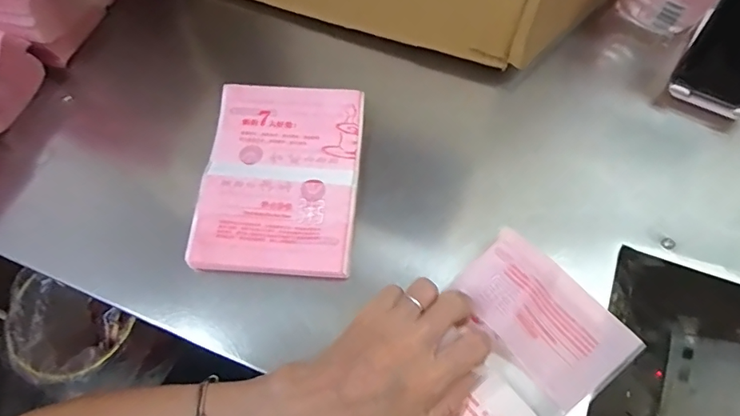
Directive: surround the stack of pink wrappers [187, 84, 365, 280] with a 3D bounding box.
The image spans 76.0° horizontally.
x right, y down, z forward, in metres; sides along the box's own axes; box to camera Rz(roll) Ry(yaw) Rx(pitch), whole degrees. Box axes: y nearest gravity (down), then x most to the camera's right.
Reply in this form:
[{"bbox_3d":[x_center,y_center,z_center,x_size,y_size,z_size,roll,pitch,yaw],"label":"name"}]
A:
[{"bbox_3d":[-0.073,-0.026,0.388,0.123,0.018,0.159,4,67,5],"label":"stack of pink wrappers"}]

